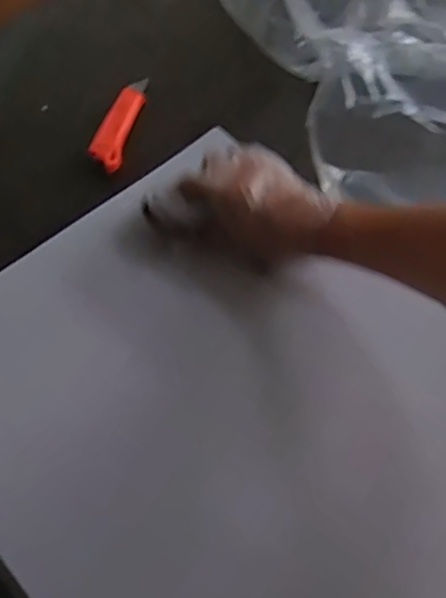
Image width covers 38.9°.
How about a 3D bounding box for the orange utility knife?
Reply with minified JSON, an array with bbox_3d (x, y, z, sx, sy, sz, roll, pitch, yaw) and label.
[{"bbox_3d":[-0.121,-0.211,0.738,0.039,0.018,0.156,10,60,6],"label":"orange utility knife"}]

